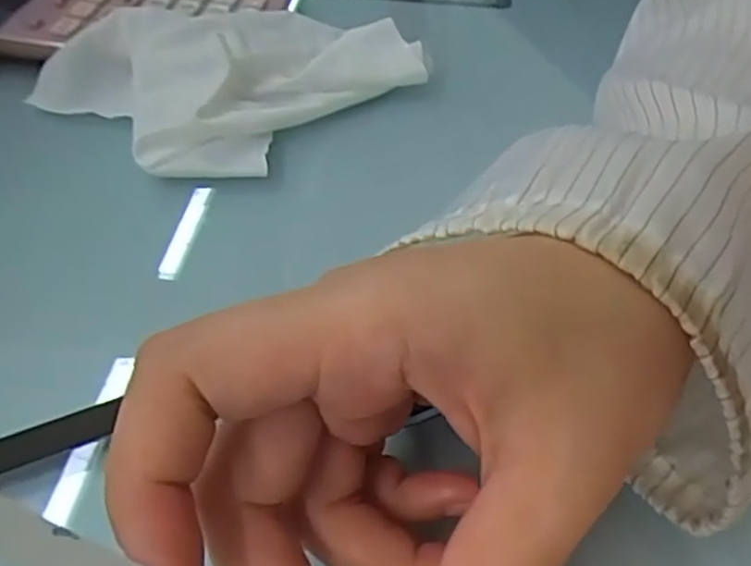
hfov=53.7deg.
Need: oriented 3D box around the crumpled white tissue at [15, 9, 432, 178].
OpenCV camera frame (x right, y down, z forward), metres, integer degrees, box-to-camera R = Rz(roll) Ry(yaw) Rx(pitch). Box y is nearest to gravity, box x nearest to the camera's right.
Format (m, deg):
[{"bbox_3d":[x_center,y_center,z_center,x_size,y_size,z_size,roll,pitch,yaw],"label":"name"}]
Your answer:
[{"bbox_3d":[-0.065,-0.099,0.327,0.120,0.028,0.134,28,46,30],"label":"crumpled white tissue"}]

